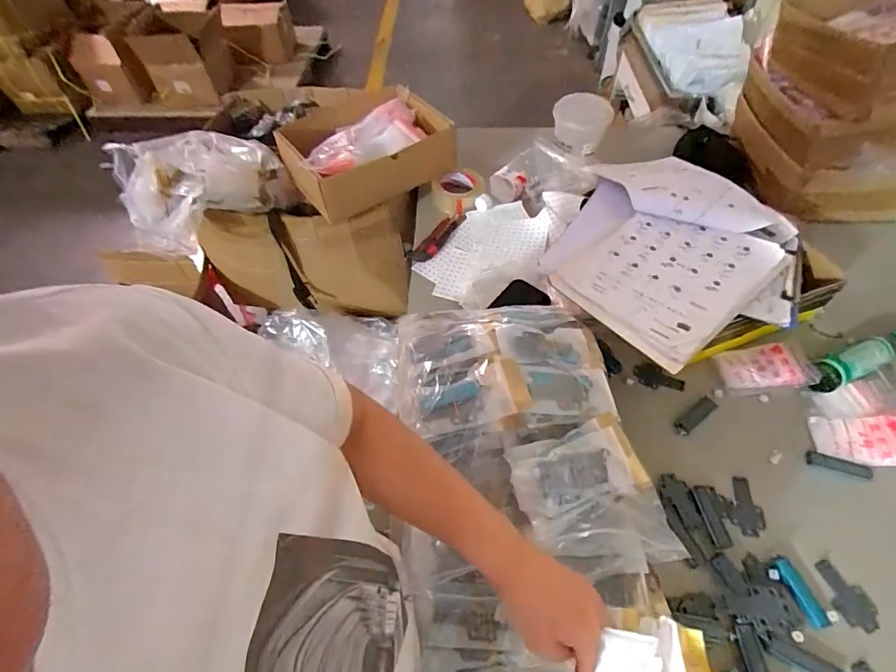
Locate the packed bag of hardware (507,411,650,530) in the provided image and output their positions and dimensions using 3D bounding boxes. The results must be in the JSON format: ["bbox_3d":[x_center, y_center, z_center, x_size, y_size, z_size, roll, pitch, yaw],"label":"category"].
[{"bbox_3d":[0.142,0.152,0.500,0.146,0.036,0.089,-16,56,-9],"label":"packed bag of hardware"}]

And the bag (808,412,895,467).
[{"bbox_3d":[0.614,0.147,0.636,0.152,0.012,0.077,-10,66,14],"label":"bag"}]

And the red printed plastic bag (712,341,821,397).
[{"bbox_3d":[0.500,0.049,0.709,0.136,0.029,0.082,-6,55,-3],"label":"red printed plastic bag"}]

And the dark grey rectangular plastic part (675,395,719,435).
[{"bbox_3d":[0.376,0.120,0.672,0.079,0.004,0.023,-30,59,-18],"label":"dark grey rectangular plastic part"}]

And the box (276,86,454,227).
[{"bbox_3d":[-0.150,-0.357,0.884,0.308,0.105,0.172,-31,59,-19],"label":"box"}]

